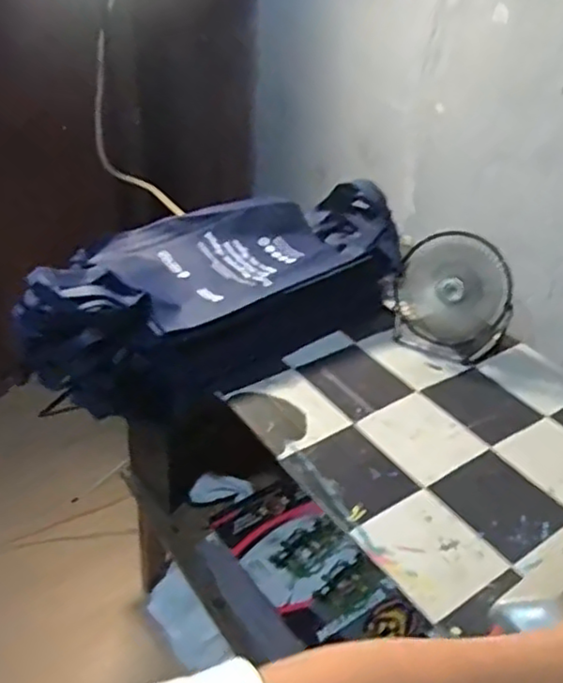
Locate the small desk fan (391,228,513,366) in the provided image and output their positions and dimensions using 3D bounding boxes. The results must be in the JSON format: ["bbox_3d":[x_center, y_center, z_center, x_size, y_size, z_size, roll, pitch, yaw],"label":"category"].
[{"bbox_3d":[0.273,-0.079,1.083,0.193,0.151,0.119,14,35,14],"label":"small desk fan"}]

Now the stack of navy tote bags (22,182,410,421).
[{"bbox_3d":[-0.101,-0.081,1.142,0.658,0.216,0.320,-19,40,-30],"label":"stack of navy tote bags"}]

